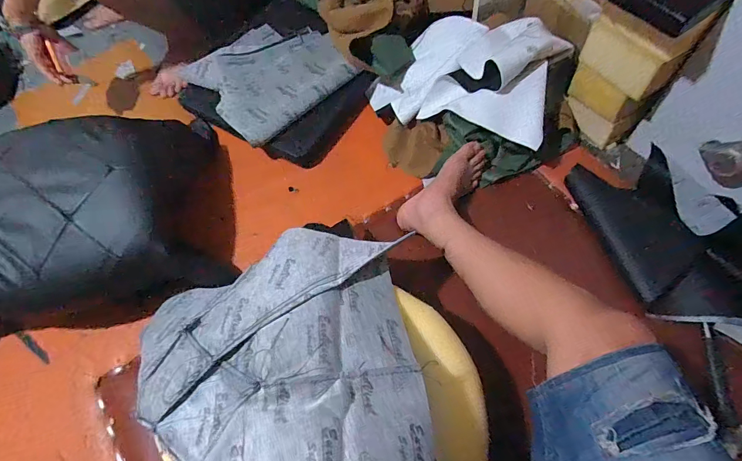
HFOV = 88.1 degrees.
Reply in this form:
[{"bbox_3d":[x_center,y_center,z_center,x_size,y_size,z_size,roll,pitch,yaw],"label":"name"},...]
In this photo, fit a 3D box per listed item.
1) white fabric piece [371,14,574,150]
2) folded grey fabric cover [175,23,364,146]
[{"bbox_3d":[0.211,-0.356,0.869,0.413,0.203,0.250,25,70,15],"label":"white fabric piece"},{"bbox_3d":[-0.264,-0.417,0.989,0.345,0.035,0.367,-37,68,-14],"label":"folded grey fabric cover"}]

